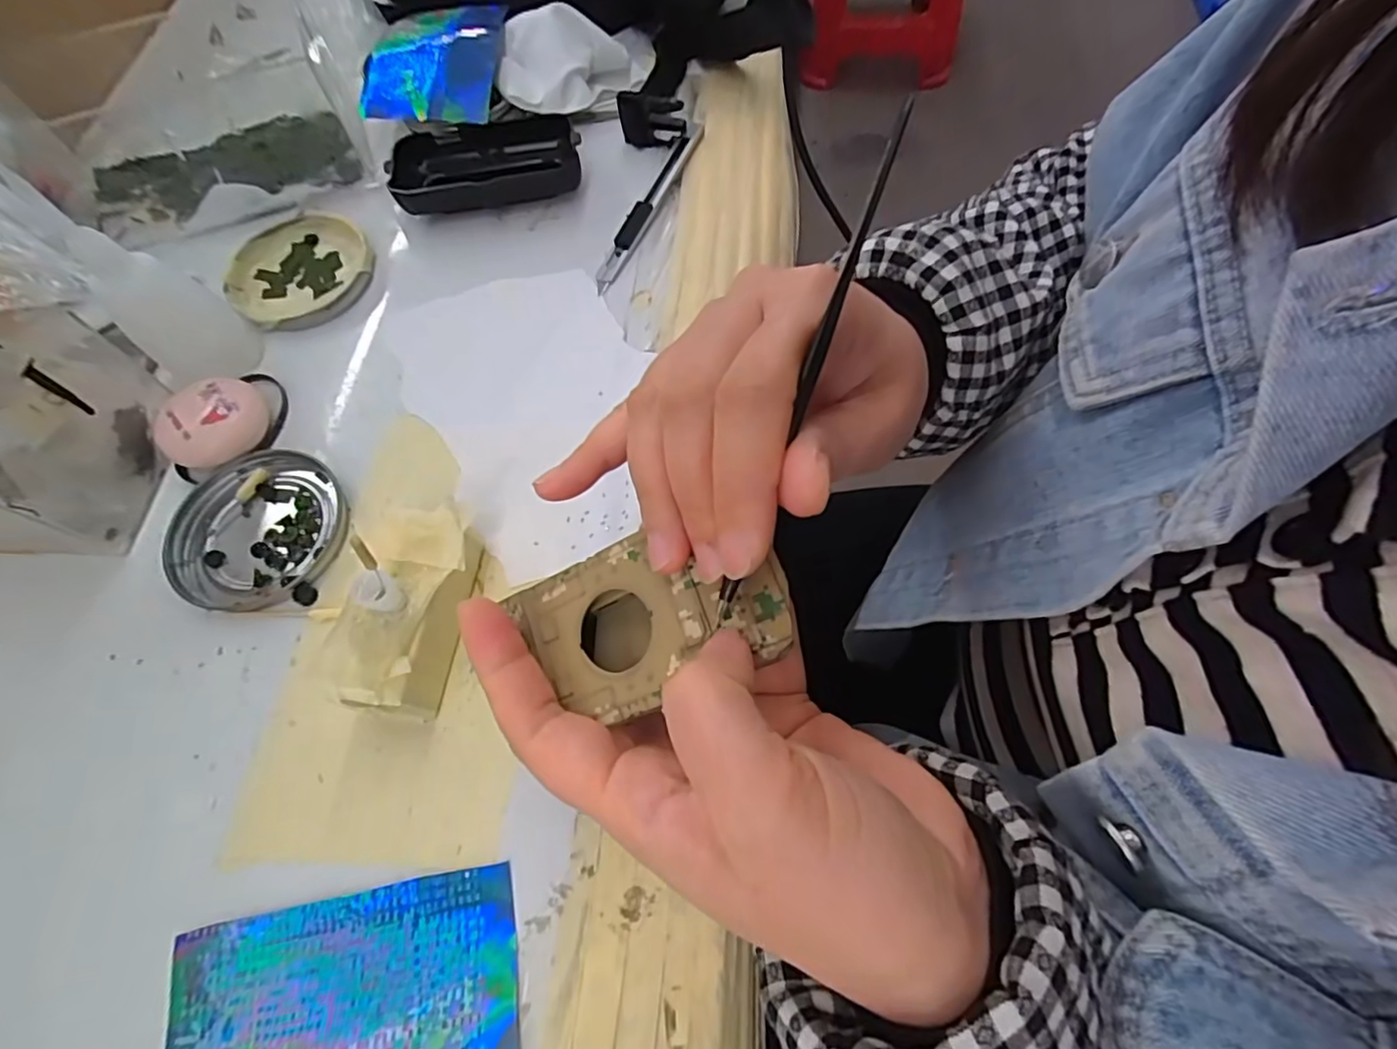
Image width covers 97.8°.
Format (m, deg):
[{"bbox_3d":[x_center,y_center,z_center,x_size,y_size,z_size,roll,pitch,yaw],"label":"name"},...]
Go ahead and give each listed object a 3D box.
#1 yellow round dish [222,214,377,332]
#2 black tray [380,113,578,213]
[{"bbox_3d":[-0.233,-0.149,0.356,0.078,0.011,0.081,-1,66,2],"label":"yellow round dish"},{"bbox_3d":[-0.128,-0.218,0.370,0.110,0.022,0.054,-11,66,-2],"label":"black tray"}]

